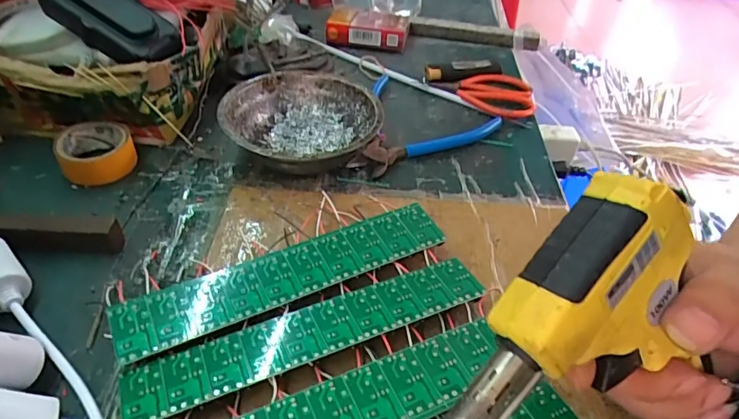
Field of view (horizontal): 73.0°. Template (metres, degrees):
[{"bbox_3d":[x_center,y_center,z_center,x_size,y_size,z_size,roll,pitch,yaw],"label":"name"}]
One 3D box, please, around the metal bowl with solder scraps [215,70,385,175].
[{"bbox_3d":[-0.055,-0.065,0.406,0.118,0.040,0.119,3,43,-2],"label":"metal bowl with solder scraps"}]

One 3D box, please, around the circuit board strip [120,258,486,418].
[{"bbox_3d":[-0.030,0.070,0.282,0.198,0.019,0.038,-15,46,-20],"label":"circuit board strip"}]

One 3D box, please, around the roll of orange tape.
[{"bbox_3d":[-0.208,-0.045,0.382,0.052,0.025,0.048,-20,48,-25],"label":"roll of orange tape"}]

